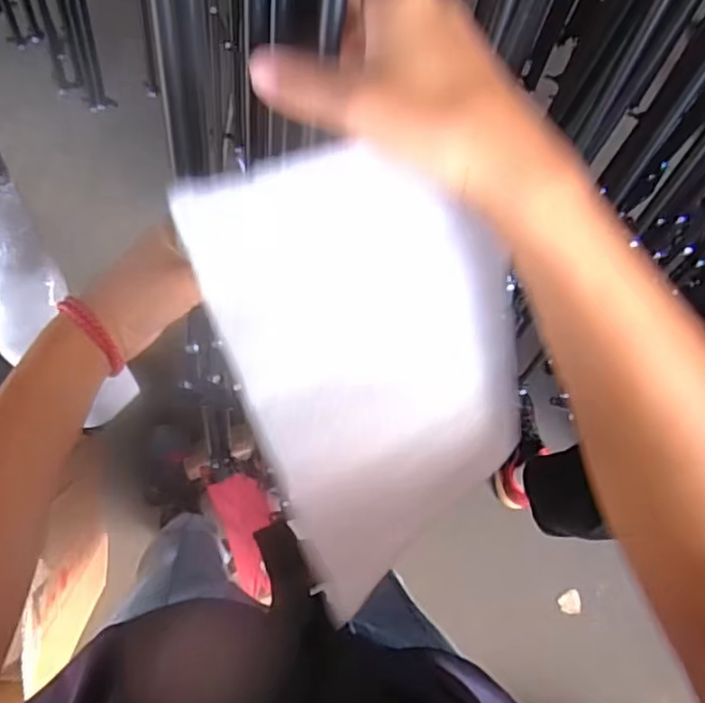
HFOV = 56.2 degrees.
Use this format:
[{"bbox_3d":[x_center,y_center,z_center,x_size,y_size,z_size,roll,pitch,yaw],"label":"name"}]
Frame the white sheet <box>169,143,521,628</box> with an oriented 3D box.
[{"bbox_3d":[0.016,-0.003,0.248,0.134,0.023,0.143,-22,96,-39],"label":"white sheet"}]

